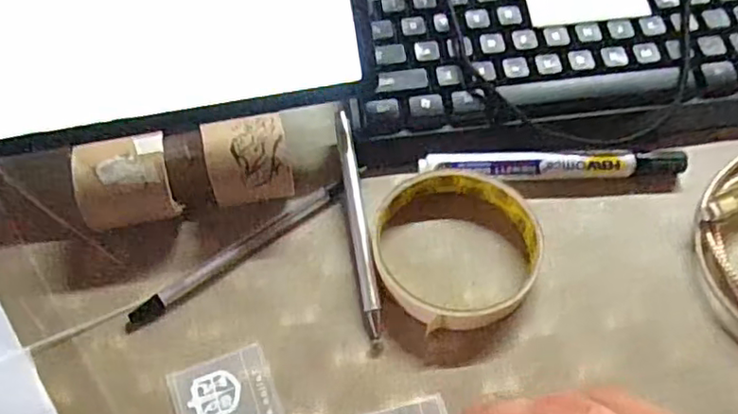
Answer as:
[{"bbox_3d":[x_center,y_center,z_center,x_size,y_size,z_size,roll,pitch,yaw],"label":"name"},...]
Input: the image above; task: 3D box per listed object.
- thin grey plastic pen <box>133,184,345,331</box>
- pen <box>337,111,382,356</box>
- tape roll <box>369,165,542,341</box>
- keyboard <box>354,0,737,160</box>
[{"bbox_3d":[-0.065,0.022,0.319,0.125,0.007,0.012,-33,68,-17],"label":"thin grey plastic pen"},{"bbox_3d":[-0.005,0.009,0.323,0.008,0.009,0.131,-7,63,-5],"label":"pen"},{"bbox_3d":[0.043,0.019,0.314,0.082,0.015,0.081,0,63,-1],"label":"tape roll"},{"bbox_3d":[0.202,-0.110,0.368,0.416,0.025,0.130,-5,63,-4],"label":"keyboard"}]

